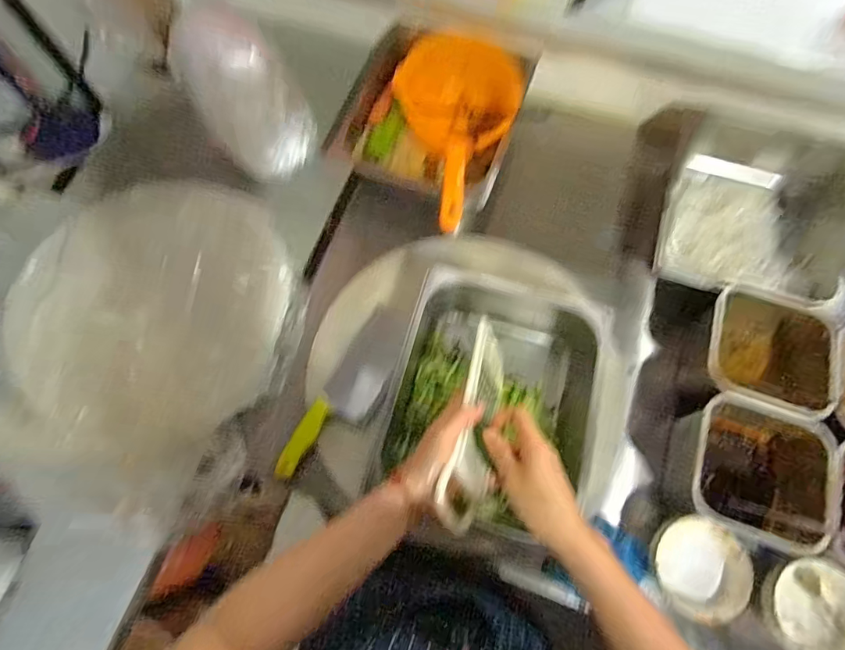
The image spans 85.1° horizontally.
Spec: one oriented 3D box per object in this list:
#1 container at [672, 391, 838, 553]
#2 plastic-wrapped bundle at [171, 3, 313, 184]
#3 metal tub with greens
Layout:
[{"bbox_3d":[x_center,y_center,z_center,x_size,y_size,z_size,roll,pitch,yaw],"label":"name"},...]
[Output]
[{"bbox_3d":[0.411,0.185,0.595,0.160,0.097,0.160,17,72,6],"label":"container"},{"bbox_3d":[-0.262,-0.346,0.689,0.145,0.205,0.154,0,71,0],"label":"plastic-wrapped bundle"},{"bbox_3d":[0.105,0.103,0.646,0.272,0.125,0.325,15,71,5],"label":"metal tub with greens"}]

